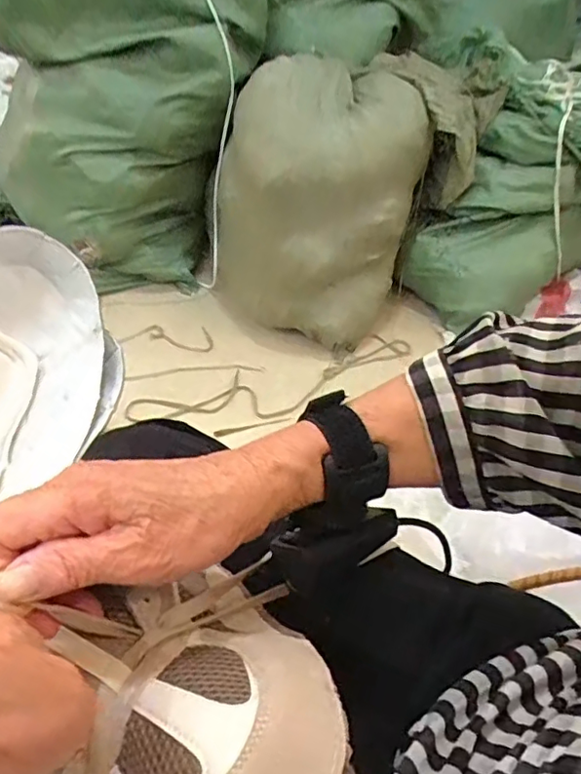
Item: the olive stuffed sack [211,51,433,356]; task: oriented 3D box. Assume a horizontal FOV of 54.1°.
[{"bbox_3d":[0.048,-0.369,1.127,0.367,0.399,0.380,25,50,24],"label":"olive stuffed sack"}]

